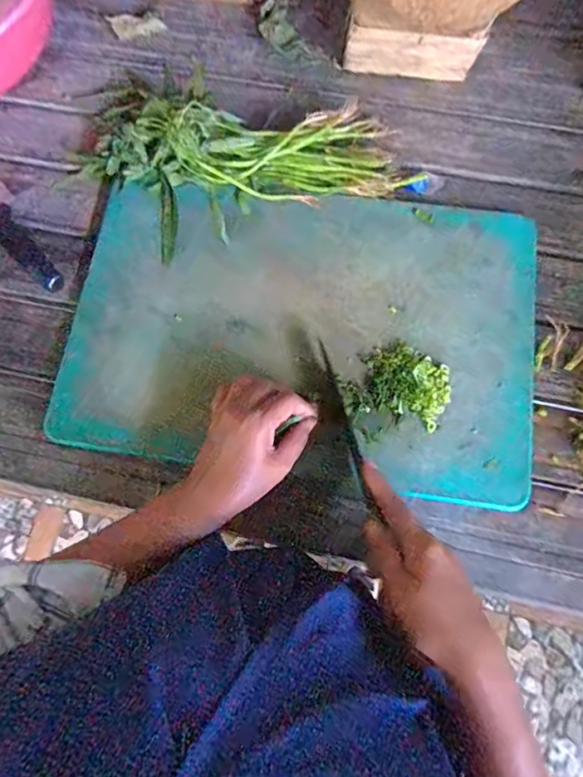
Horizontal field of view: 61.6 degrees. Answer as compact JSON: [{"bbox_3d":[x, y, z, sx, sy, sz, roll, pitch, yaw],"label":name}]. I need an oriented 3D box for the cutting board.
[{"bbox_3d":[0.009,-0.060,0.476,0.438,0.020,0.282,7,74,5],"label":"cutting board"}]

